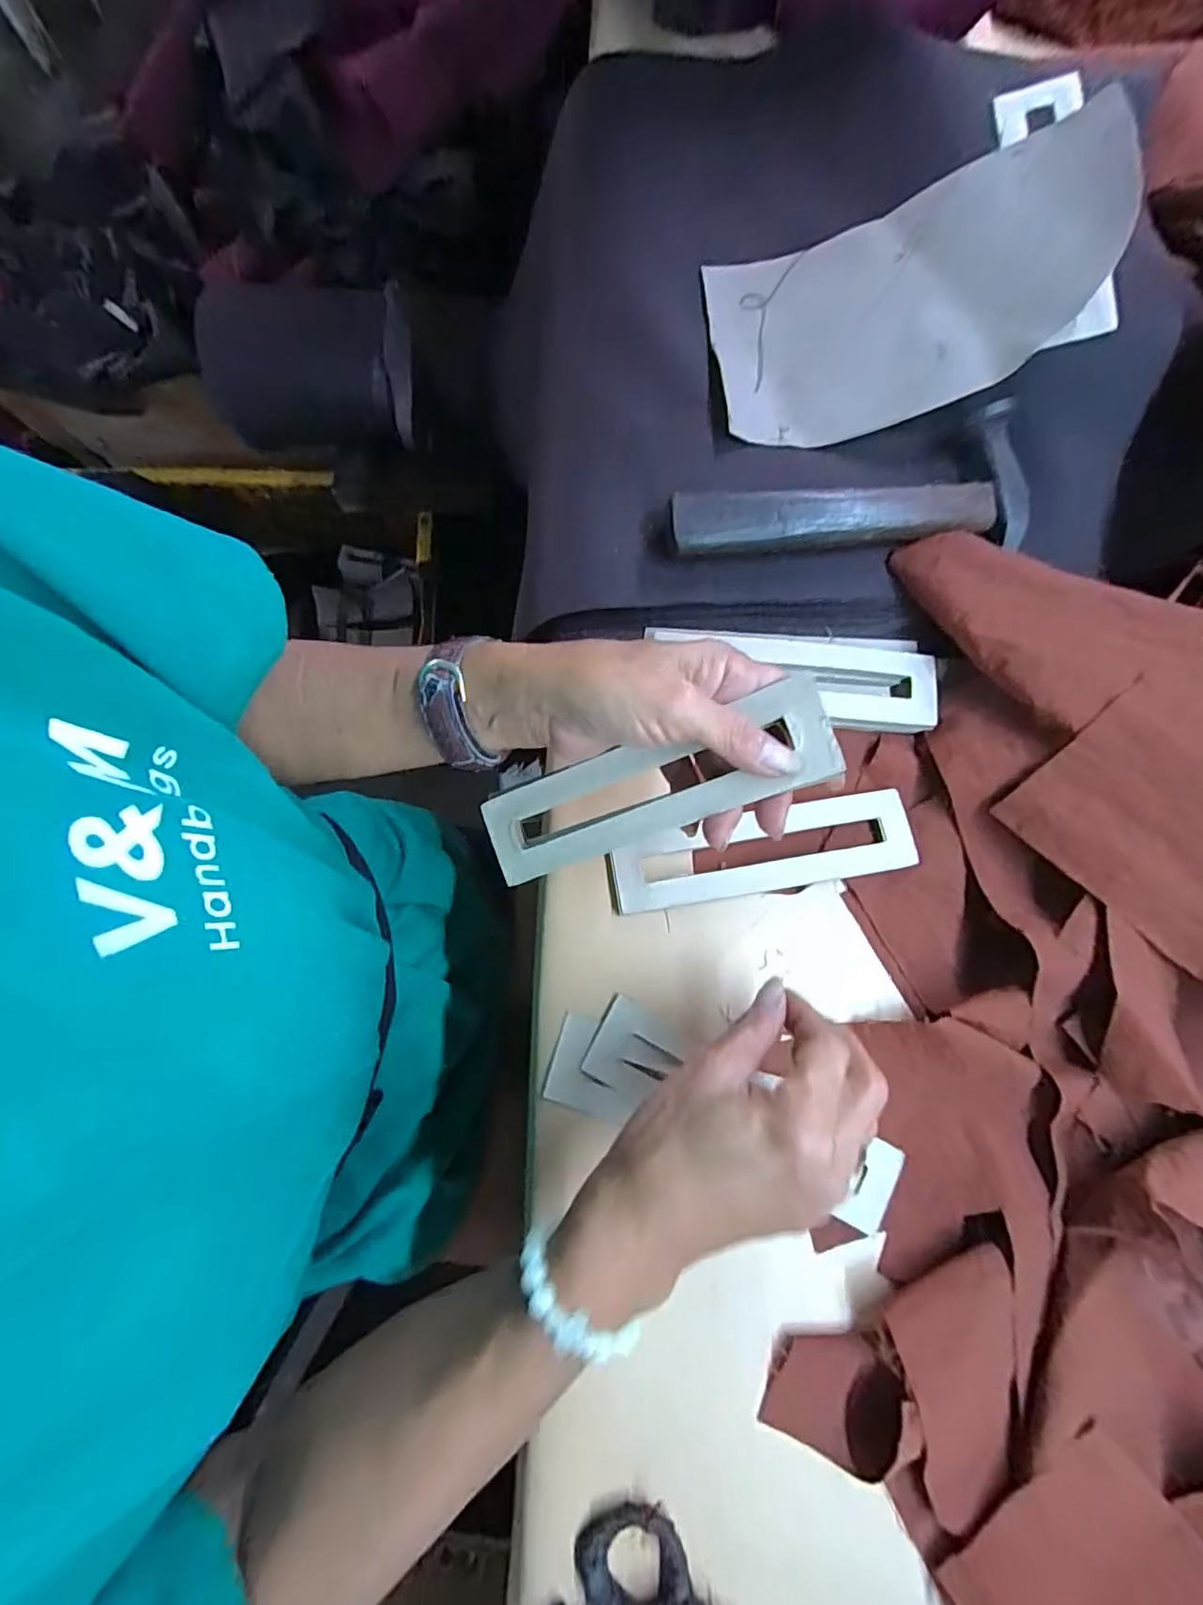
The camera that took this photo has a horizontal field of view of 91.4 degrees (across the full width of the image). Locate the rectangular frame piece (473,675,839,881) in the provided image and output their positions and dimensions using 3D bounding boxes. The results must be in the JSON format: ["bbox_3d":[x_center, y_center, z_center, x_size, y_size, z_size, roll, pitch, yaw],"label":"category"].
[{"bbox_3d":[0.018,-0.005,0.253,0.156,0.005,0.042,-21,88,20],"label":"rectangular frame piece"}]

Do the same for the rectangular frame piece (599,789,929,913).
[{"bbox_3d":[0.084,0.026,0.309,0.158,0.015,0.043,-9,78,-3],"label":"rectangular frame piece"}]

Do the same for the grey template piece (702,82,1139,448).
[{"bbox_3d":[0.172,-0.288,0.332,0.210,0.026,0.134,-11,79,19],"label":"grey template piece"}]

